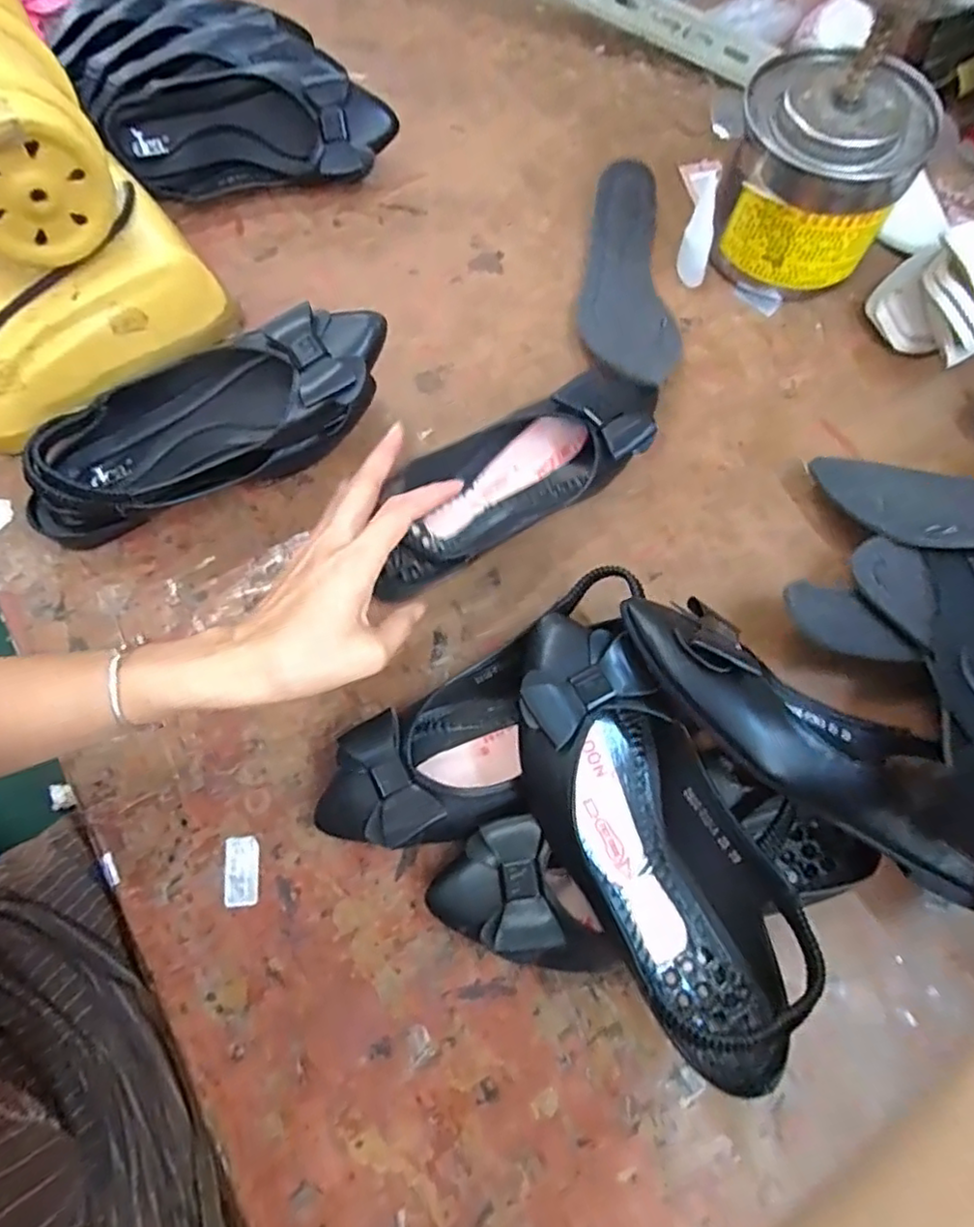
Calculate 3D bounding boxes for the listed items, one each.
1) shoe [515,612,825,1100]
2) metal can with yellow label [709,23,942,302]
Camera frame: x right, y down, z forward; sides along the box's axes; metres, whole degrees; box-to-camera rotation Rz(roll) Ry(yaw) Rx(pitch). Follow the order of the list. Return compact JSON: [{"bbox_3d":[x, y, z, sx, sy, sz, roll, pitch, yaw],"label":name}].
[{"bbox_3d":[0.088,0.120,0.369,0.094,0.080,0.247,-26,73,-8],"label":"shoe"},{"bbox_3d":[0.249,-0.333,0.497,0.133,0.122,0.117,20,72,7],"label":"metal can with yellow label"}]

